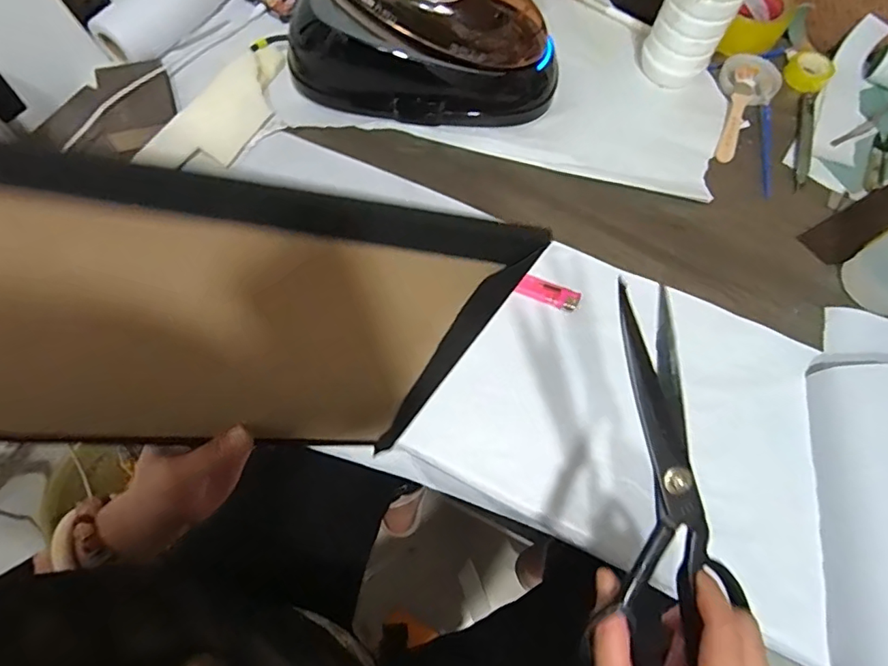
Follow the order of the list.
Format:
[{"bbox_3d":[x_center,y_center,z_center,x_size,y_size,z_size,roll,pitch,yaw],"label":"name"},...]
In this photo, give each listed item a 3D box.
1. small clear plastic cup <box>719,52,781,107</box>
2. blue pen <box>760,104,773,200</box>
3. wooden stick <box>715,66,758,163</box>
[{"bbox_3d":[0.377,-0.313,0.636,0.067,0.017,0.082,27,68,8],"label":"small clear plastic cup"},{"bbox_3d":[0.374,-0.210,0.595,0.015,0.010,0.128,10,67,1],"label":"blue pen"},{"bbox_3d":[0.350,-0.263,0.616,0.024,0.006,0.142,18,74,11],"label":"wooden stick"}]

